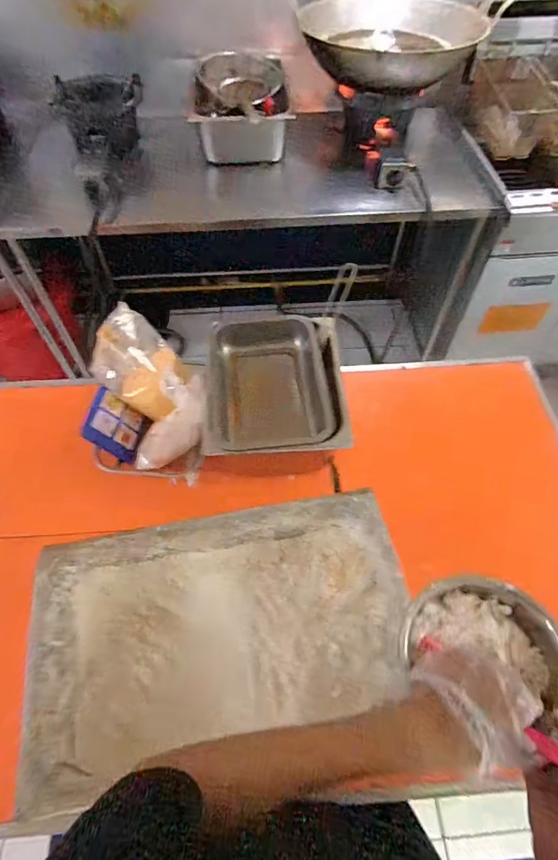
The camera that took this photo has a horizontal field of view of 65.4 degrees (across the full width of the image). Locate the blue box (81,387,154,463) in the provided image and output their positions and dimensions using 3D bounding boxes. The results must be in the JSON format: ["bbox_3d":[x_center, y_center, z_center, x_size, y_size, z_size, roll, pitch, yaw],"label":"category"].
[{"bbox_3d":[-0.320,-0.009,0.868,0.021,0.134,0.110,-13,52,31],"label":"blue box"}]

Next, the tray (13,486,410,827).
[{"bbox_3d":[-0.079,0.290,0.669,0.521,0.170,0.287,-12,58,-7],"label":"tray"}]

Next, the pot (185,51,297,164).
[{"bbox_3d":[-0.132,-1.102,1.501,0.320,0.177,0.500,-4,57,-3],"label":"pot"}]

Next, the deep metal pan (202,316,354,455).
[{"bbox_3d":[-0.009,-0.102,0.883,0.255,0.094,0.347,-2,57,-1],"label":"deep metal pan"}]

